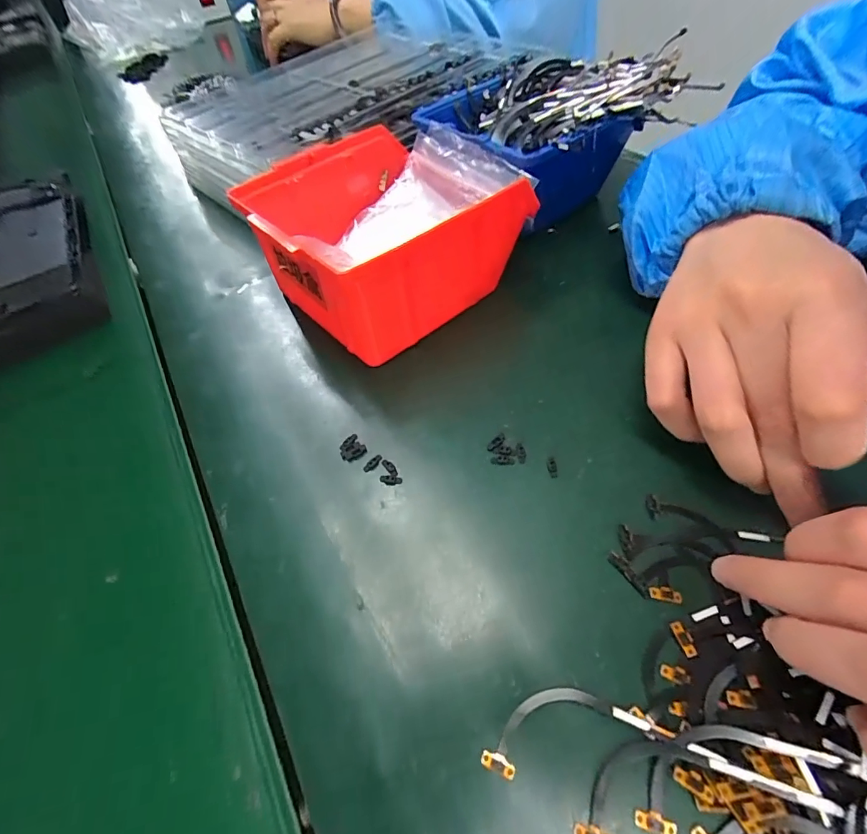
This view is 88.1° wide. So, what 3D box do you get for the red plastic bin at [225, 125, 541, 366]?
[{"bbox_3d":[-0.029,-0.113,0.271,0.127,0.061,0.132,-40,57,-20],"label":"red plastic bin"}]

